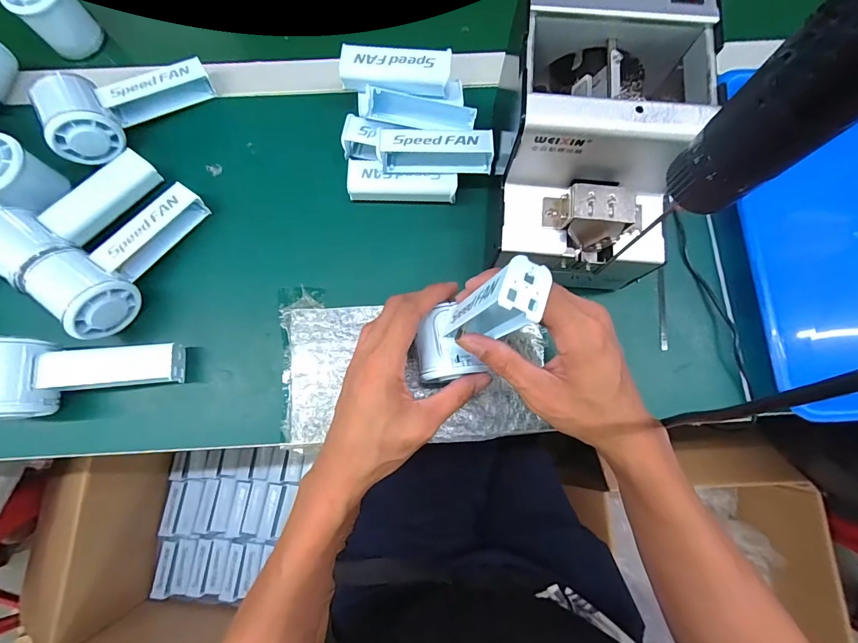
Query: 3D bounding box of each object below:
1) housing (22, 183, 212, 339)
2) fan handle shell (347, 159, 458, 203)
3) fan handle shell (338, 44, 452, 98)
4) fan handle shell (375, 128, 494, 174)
[{"bbox_3d":[-0.269,-0.064,0.342,0.065,0.052,0.147,27,79,5],"label":"housing"},{"bbox_3d":[-0.024,-0.132,0.371,0.100,0.014,0.034,2,78,0],"label":"fan handle shell"},{"bbox_3d":[-0.031,-0.231,0.365,0.099,0.017,0.036,4,78,1],"label":"fan handle shell"},{"bbox_3d":[0.005,-0.153,0.353,0.099,0.028,0.028,1,78,0],"label":"fan handle shell"}]

